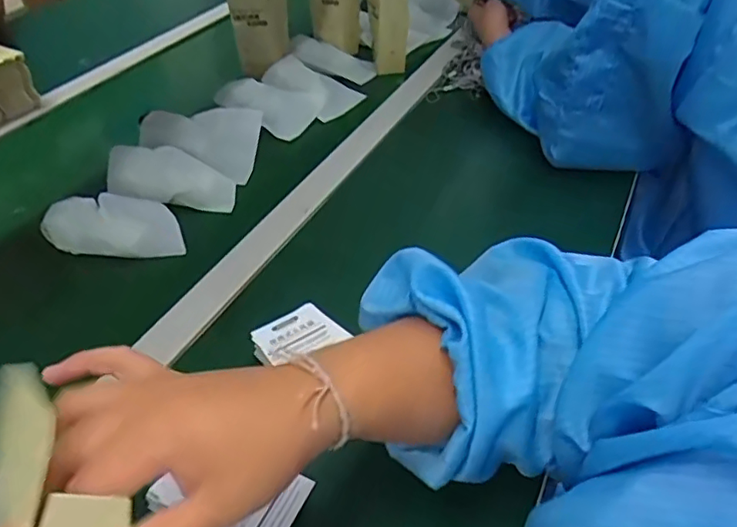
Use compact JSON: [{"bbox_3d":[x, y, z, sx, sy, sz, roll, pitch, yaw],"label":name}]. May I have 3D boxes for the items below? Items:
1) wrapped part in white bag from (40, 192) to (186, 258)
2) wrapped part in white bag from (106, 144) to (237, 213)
[{"bbox_3d":[-0.255,-0.041,0.590,0.133,0.029,0.073,4,46,0],"label":"wrapped part in white bag"},{"bbox_3d":[-0.216,-0.098,0.645,0.135,0.010,0.069,11,64,-10],"label":"wrapped part in white bag"}]

